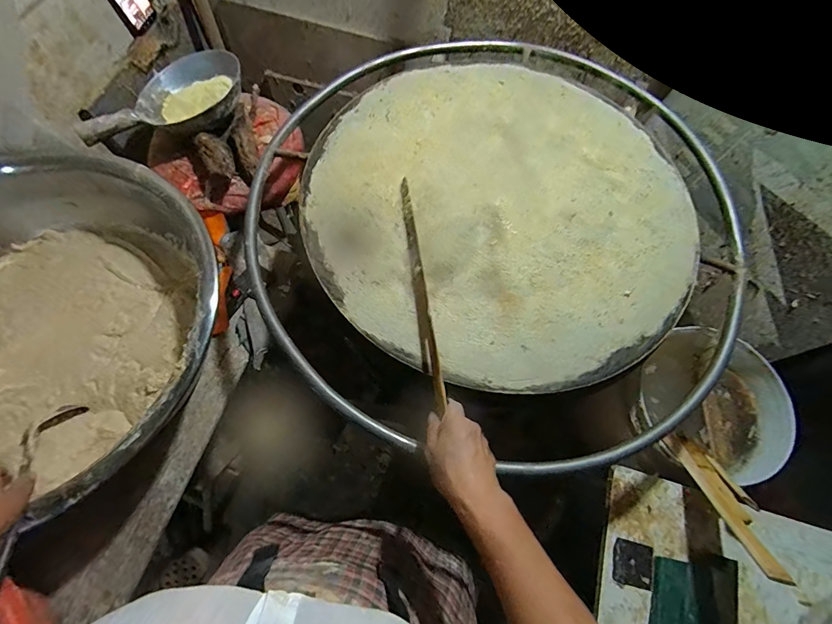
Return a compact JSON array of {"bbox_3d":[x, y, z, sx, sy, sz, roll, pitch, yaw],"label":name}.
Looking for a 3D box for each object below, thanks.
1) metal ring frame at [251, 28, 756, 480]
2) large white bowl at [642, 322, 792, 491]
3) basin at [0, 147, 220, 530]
[{"bbox_3d":[0.128,-0.183,0.659,0.848,0.040,0.808,43,71,14],"label":"metal ring frame"},{"bbox_3d":[0.554,0.170,0.745,0.254,0.081,0.259,1,67,-2],"label":"large white bowl"},{"bbox_3d":[-0.609,0.014,0.633,0.577,0.159,0.575,1,67,-2],"label":"basin"}]

